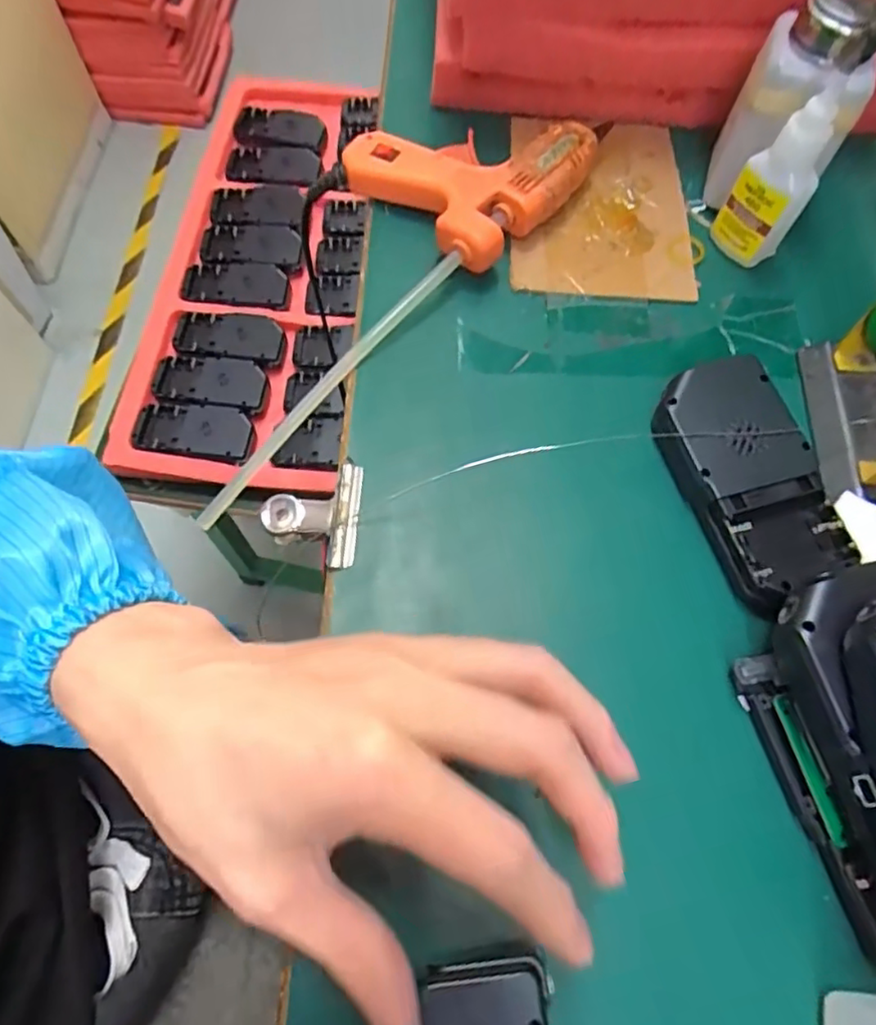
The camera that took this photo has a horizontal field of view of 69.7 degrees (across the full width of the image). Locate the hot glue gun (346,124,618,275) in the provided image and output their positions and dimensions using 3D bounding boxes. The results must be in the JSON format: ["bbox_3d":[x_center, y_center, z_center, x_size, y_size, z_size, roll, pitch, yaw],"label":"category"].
[{"bbox_3d":[0.020,-0.197,0.355,0.106,0.030,0.115,41,72,15],"label":"hot glue gun"}]

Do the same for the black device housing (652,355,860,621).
[{"bbox_3d":[0.138,-0.015,0.288,0.067,0.022,0.115,-15,68,-7],"label":"black device housing"}]

